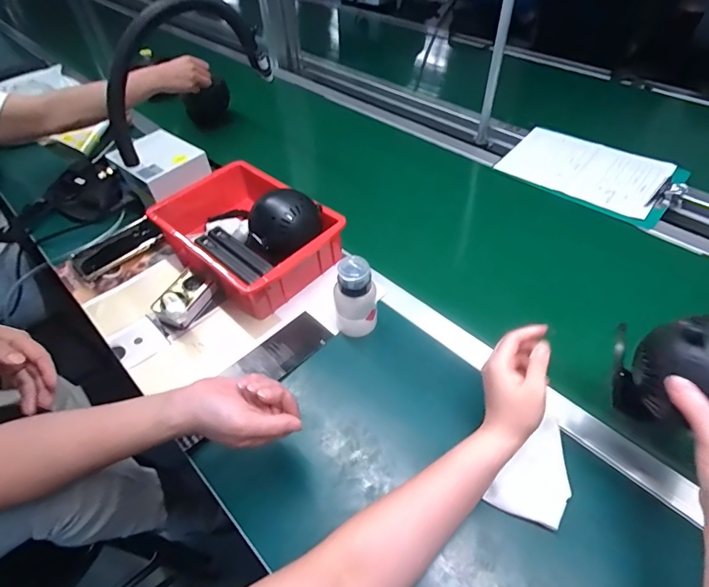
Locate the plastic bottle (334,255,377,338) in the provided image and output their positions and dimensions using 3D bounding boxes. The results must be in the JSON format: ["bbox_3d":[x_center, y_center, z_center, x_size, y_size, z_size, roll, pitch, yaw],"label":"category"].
[{"bbox_3d":[0.002,0.008,0.582,0.056,0.121,0.046,-5,48,-1],"label":"plastic bottle"}]

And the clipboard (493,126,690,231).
[{"bbox_3d":[0.479,-0.248,0.846,0.319,0.026,0.189,32,58,25],"label":"clipboard"}]

